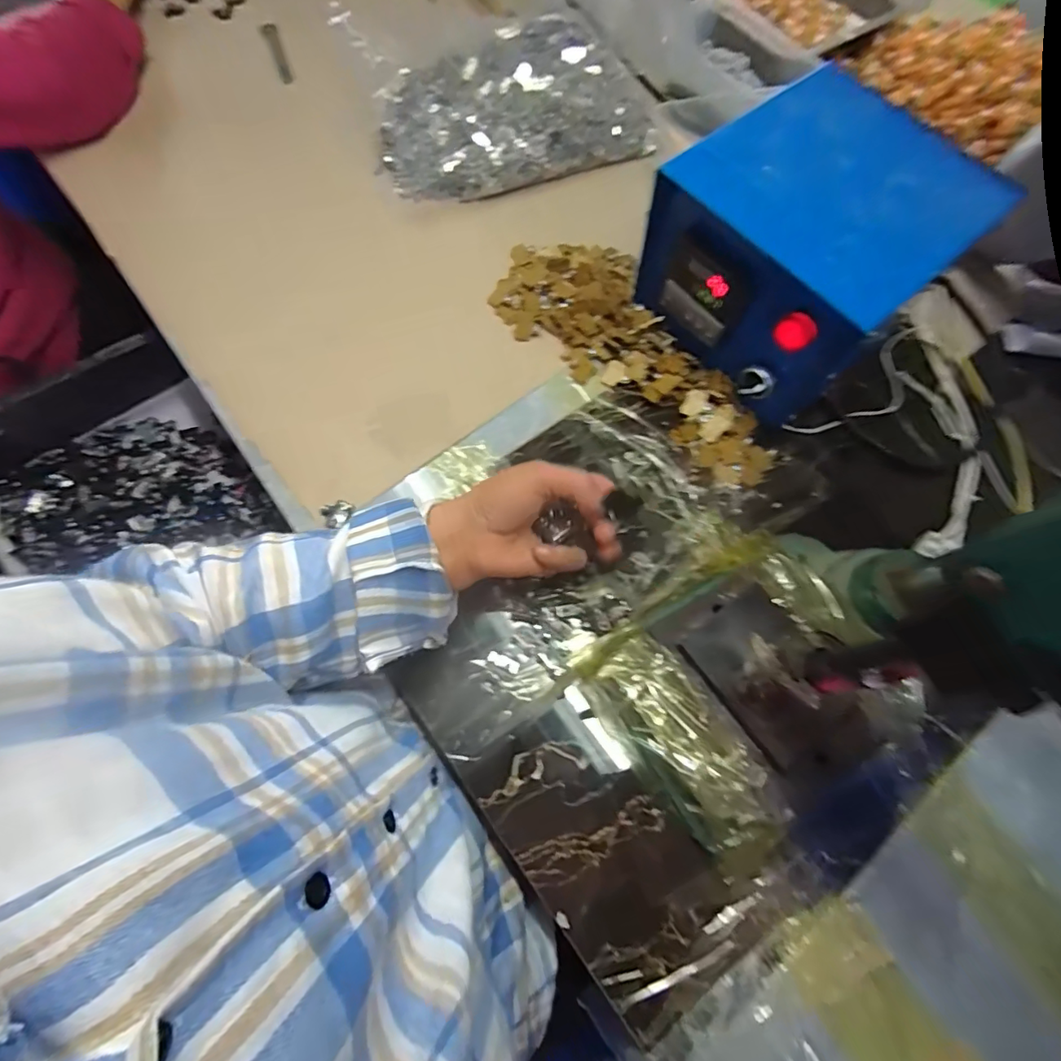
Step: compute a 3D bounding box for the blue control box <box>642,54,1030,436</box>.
[{"bbox_3d":[0.216,-0.218,0.435,0.180,0.163,0.182,-36,75,-15],"label":"blue control box"}]

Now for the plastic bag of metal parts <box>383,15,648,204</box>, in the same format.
[{"bbox_3d":[-0.025,-0.458,0.557,0.287,0.072,0.165,-21,72,-12],"label":"plastic bag of metal parts"}]

